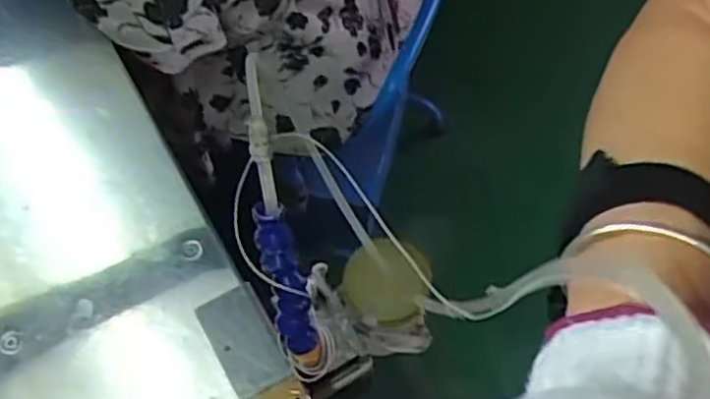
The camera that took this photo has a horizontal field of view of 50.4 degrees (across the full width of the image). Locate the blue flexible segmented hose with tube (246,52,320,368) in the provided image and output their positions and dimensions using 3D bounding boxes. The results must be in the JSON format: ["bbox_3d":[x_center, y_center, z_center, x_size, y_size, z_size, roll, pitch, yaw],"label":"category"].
[{"bbox_3d":[-0.054,0.025,0.517,0.026,0.238,0.033,-10,26,-4],"label":"blue flexible segmented hose with tube"}]

